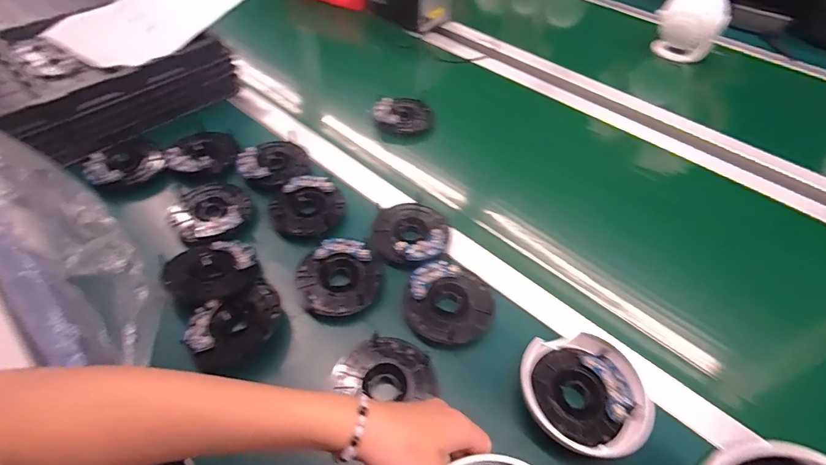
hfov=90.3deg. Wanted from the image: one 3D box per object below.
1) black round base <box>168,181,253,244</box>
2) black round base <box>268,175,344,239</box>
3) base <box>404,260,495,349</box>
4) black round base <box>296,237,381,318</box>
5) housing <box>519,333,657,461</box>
[{"bbox_3d":[-0.265,-0.031,0.542,0.094,0.020,0.107,-34,60,-28],"label":"black round base"},{"bbox_3d":[-0.142,-0.038,0.555,0.093,0.017,0.095,2,50,-2],"label":"black round base"},{"bbox_3d":[0.040,0.081,0.464,0.098,0.017,0.093,2,50,-2],"label":"base"},{"bbox_3d":[-0.087,0.052,0.485,0.094,0.021,0.092,2,50,-2],"label":"black round base"},{"bbox_3d":[0.161,0.160,0.406,0.114,0.044,0.110,2,50,-2],"label":"housing"}]

